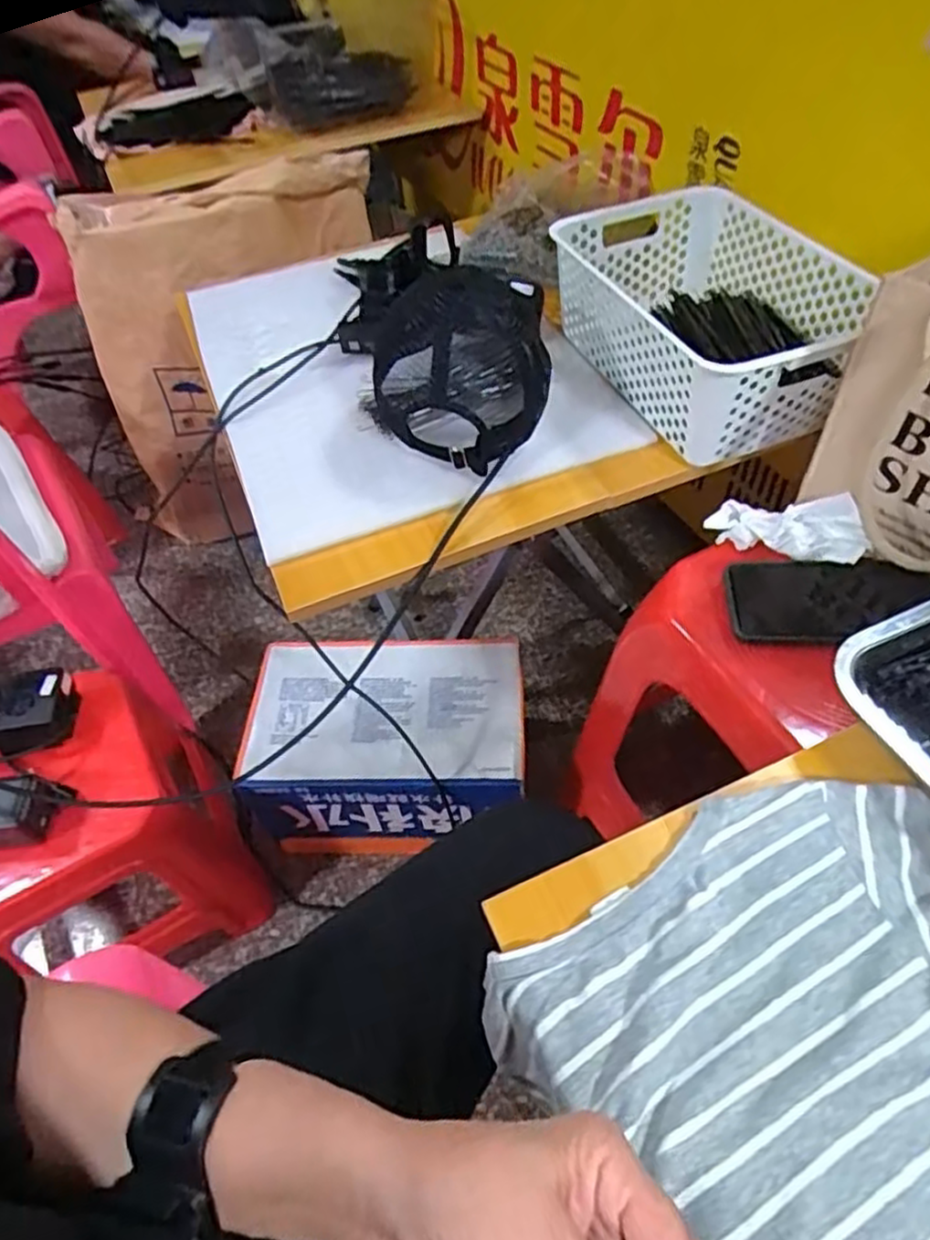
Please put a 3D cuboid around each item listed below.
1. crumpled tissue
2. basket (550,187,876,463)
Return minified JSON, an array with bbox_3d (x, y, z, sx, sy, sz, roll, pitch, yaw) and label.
[{"bbox_3d":[0.275,-0.081,0.621,0.125,0.033,0.060,15,55,16],"label":"crumpled tissue"},{"bbox_3d":[0.235,-0.300,0.709,0.203,0.106,0.323,-20,53,-10],"label":"basket"}]

